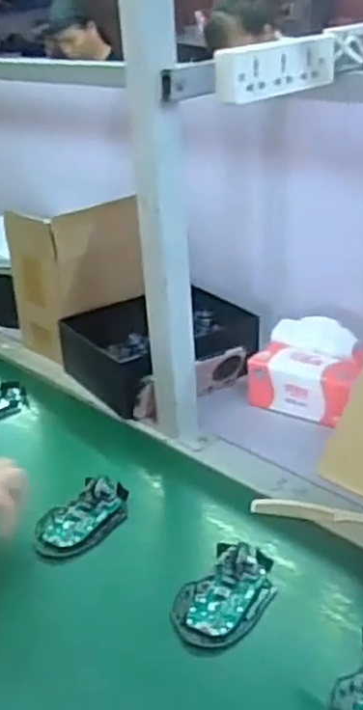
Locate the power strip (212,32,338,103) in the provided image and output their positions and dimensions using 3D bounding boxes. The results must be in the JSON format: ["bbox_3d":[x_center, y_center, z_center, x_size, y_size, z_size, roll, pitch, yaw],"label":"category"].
[{"bbox_3d":[0.106,-0.313,0.770,0.172,0.054,0.027,-26,36,-33],"label":"power strip"}]

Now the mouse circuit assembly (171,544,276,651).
[{"bbox_3d":[0.042,0.215,0.654,0.077,0.019,0.120,18,36,34],"label":"mouse circuit assembly"}]

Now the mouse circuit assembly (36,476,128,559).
[{"bbox_3d":[-0.105,0.172,0.766,0.069,0.021,0.114,23,39,40],"label":"mouse circuit assembly"}]

